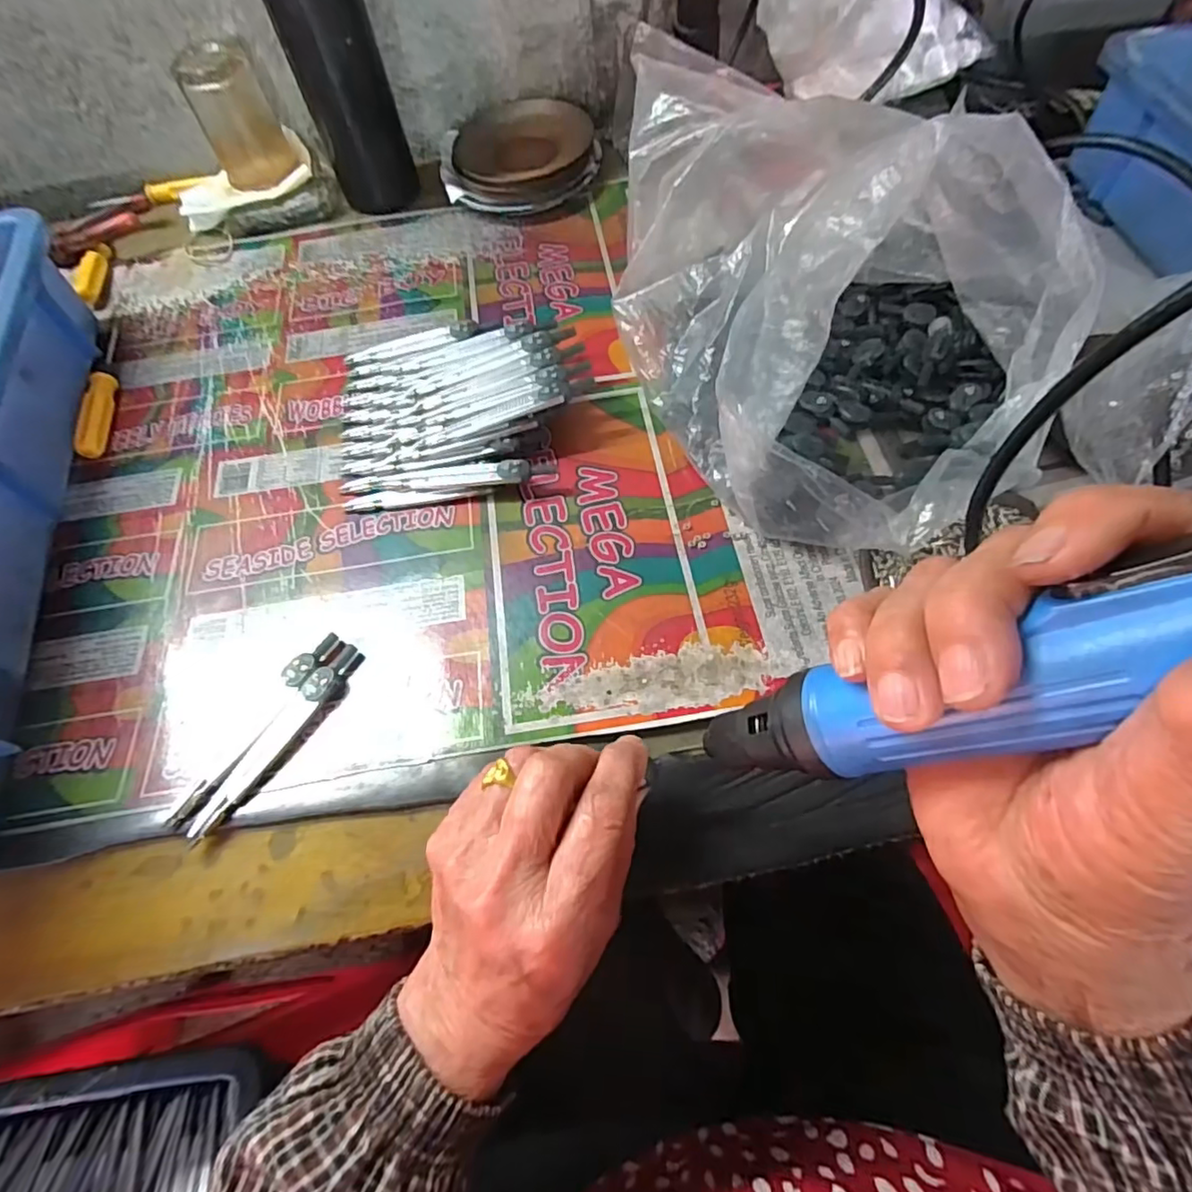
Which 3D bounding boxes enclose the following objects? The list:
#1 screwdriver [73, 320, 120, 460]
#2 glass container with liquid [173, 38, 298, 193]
[{"bbox_3d":[-0.346,-0.151,0.421,0.014,0.016,0.138,-13,63,-3],"label":"screwdriver"},{"bbox_3d":[-0.284,-0.377,0.474,0.057,0.083,0.059,-25,64,-8],"label":"glass container with liquid"}]

